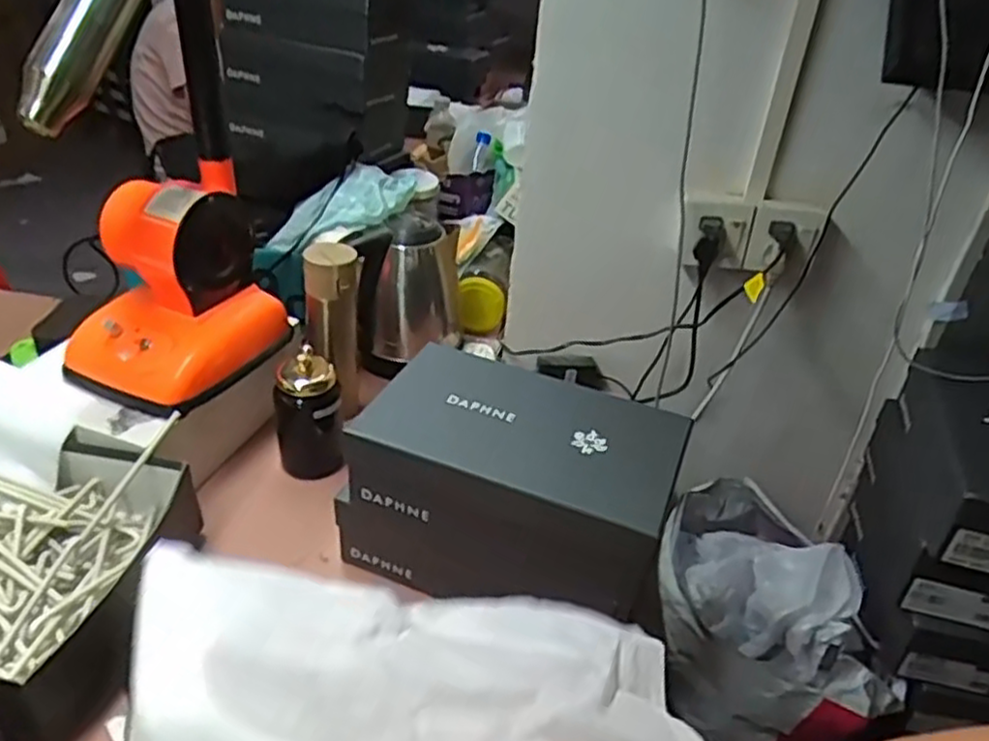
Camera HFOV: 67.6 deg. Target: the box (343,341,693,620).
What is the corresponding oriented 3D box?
[{"bbox_3d":[0.025,0.096,0.733,0.289,0.119,0.172,17,36,16],"label":"box"}]

